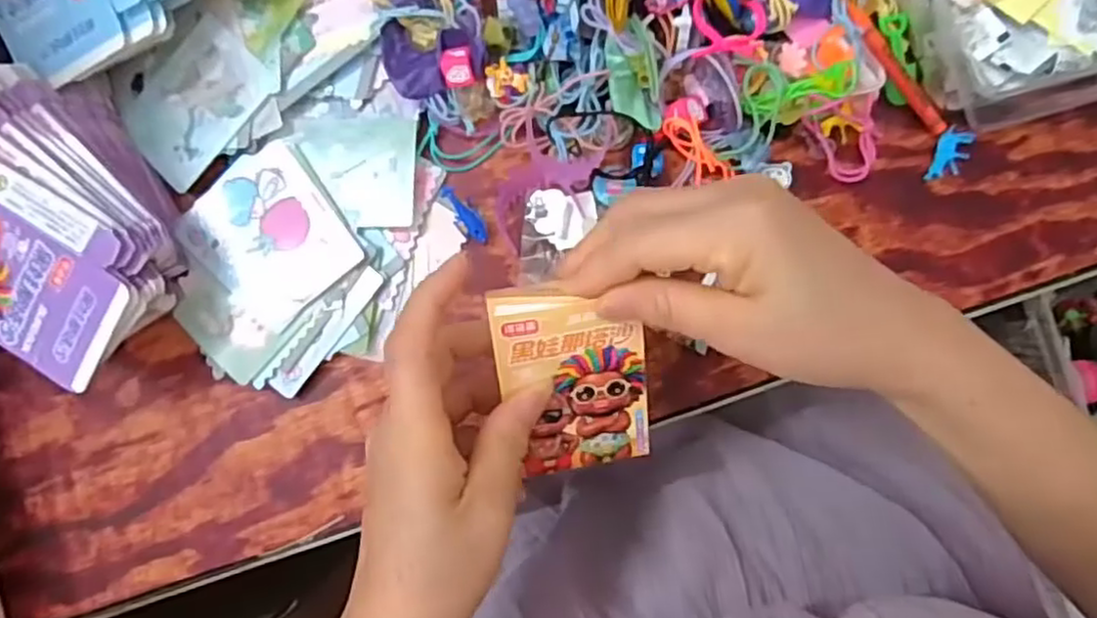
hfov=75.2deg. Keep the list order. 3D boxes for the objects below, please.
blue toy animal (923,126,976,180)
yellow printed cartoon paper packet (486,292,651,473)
[{"bbox_3d":[0.227,-0.086,0.401,0.017,0.009,0.029,16,88,3],"label":"blue toy animal"},{"bbox_3d":[0.012,0.033,0.319,0.065,0.007,0.093,-9,118,-6],"label":"yellow printed cartoon paper packet"}]

